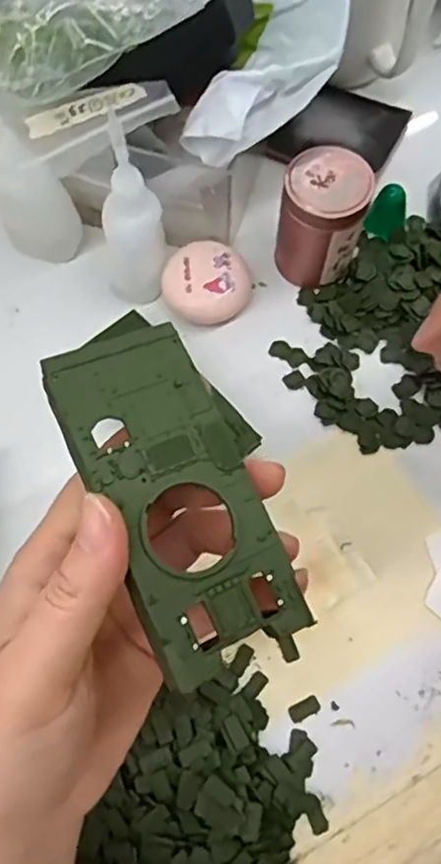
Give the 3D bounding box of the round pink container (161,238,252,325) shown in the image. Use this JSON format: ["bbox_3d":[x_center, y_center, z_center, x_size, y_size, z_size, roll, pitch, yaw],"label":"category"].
[{"bbox_3d":[-0.007,-0.081,0.357,0.047,0.027,0.043,0,69,0],"label":"round pink container"}]

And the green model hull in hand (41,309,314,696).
[{"bbox_3d":[-0.012,0.015,0.190,0.050,0.012,0.107,-23,78,-8],"label":"green model hull in hand"}]

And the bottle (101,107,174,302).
[{"bbox_3d":[-0.047,-0.111,0.320,0.034,0.103,0.039,-11,69,-4],"label":"bottle"}]

